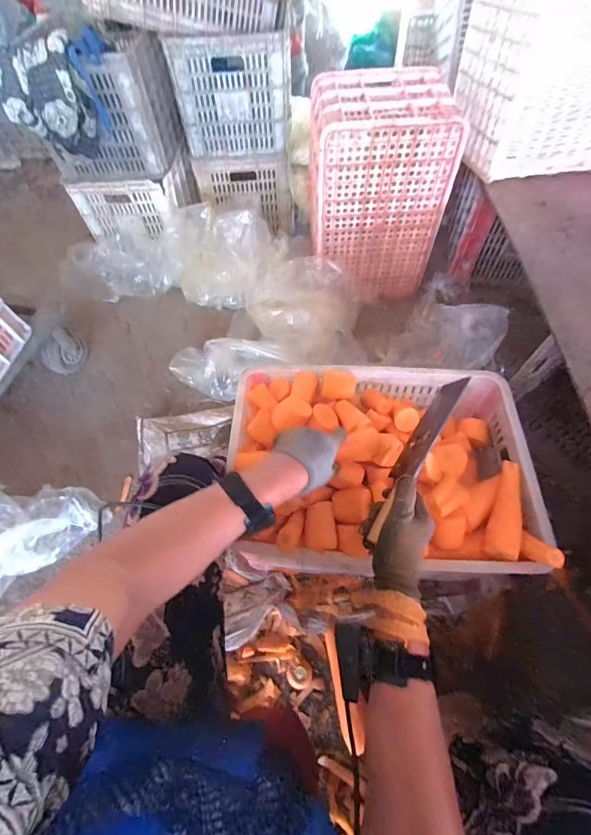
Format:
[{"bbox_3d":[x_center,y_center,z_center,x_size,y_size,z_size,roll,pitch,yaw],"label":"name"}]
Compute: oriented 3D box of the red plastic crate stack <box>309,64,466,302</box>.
[{"bbox_3d":[0.222,-0.630,1.026,0.336,0.463,0.316,-8,59,-1],"label":"red plastic crate stack"}]

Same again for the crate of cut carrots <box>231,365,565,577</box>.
[{"bbox_3d":[0.138,0.065,0.620,0.499,0.134,0.345,3,60,5],"label":"crate of cut carrots"}]

